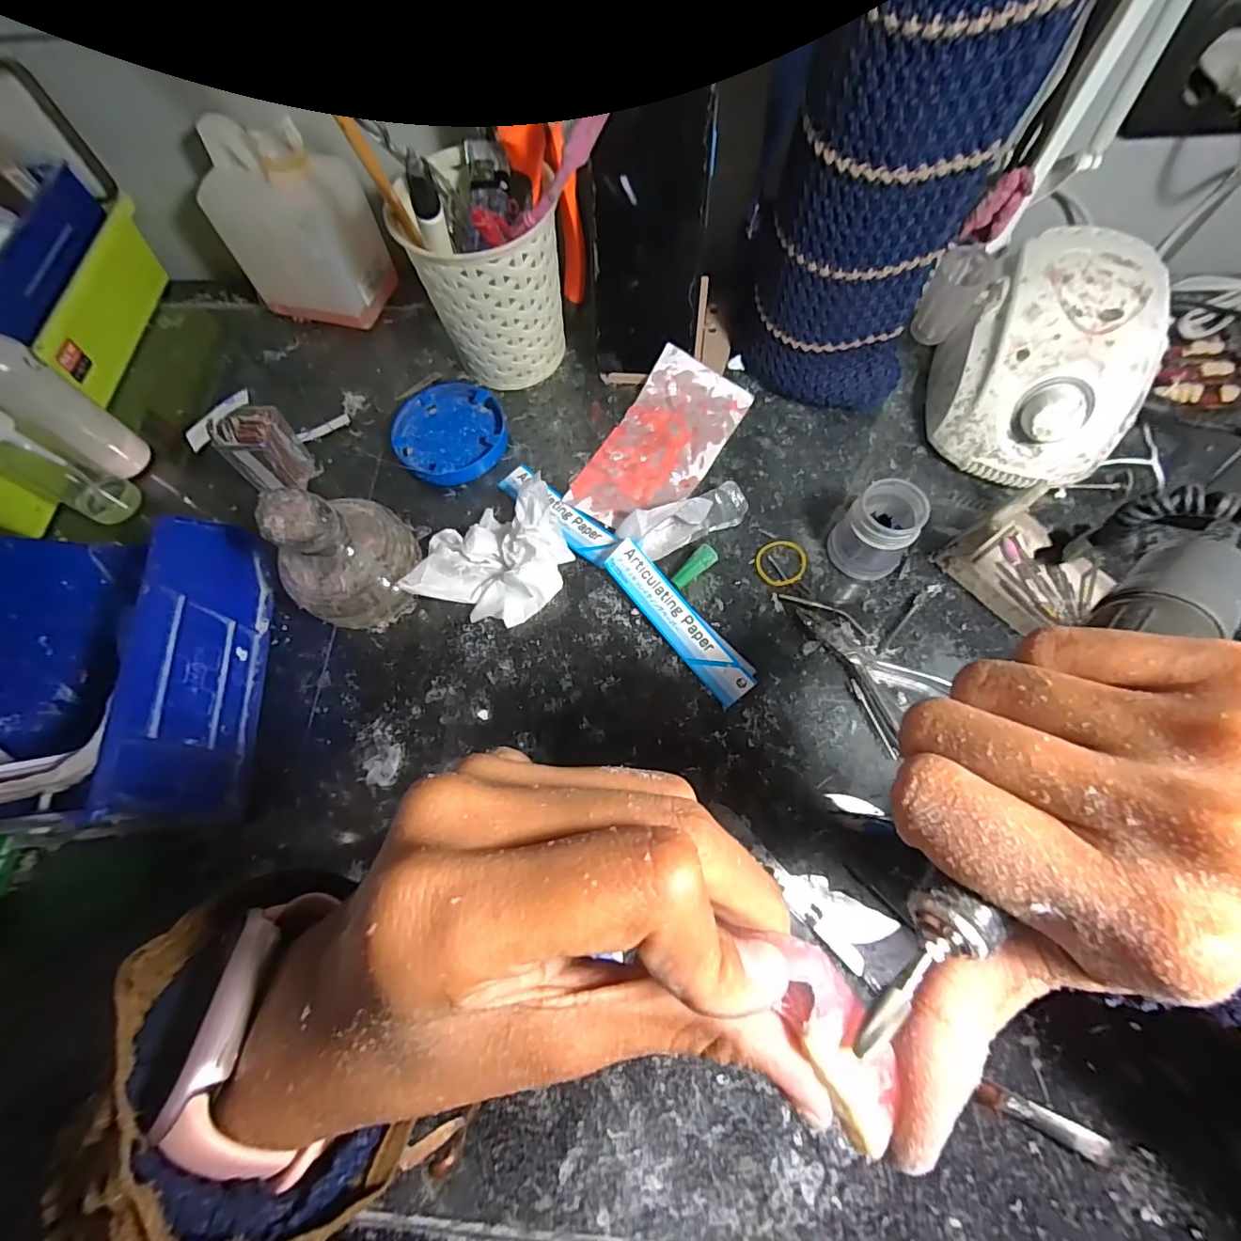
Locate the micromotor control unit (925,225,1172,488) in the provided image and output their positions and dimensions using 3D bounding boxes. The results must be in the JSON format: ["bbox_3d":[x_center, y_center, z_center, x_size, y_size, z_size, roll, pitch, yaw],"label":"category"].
[{"bbox_3d":[0.264,-0.164,0.342,0.100,0.083,0.139,12,71,7],"label":"micromotor control unit"}]

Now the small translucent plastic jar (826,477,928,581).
[{"bbox_3d":[0.156,-0.053,0.323,0.042,0.049,0.041,-1,70,3],"label":"small translucent plastic jar"}]

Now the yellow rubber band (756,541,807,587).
[{"bbox_3d":[0.104,-0.037,0.344,0.032,0.004,0.032,-1,70,3],"label":"yellow rubber band"}]

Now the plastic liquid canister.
[{"bbox_3d":[-0.236,-0.287,0.396,0.095,0.116,0.064,15,71,8],"label":"plastic liquid canister"}]

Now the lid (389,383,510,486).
[{"bbox_3d":[-0.125,-0.139,0.390,0.078,0.012,0.081,-1,70,3],"label":"lid"}]

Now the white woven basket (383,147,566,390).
[{"bbox_3d":[-0.090,-0.224,0.369,0.092,0.110,0.079,28,73,12],"label":"white woven basket"}]

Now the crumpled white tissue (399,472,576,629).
[{"bbox_3d":[-0.085,-0.044,0.337,0.100,0.035,0.098,-22,70,-5],"label":"crumpled white tissue"}]

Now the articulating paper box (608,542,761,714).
[{"bbox_3d":[0.036,0.000,0.324,0.027,0.011,0.114,-38,79,-7],"label":"articulating paper box"}]

